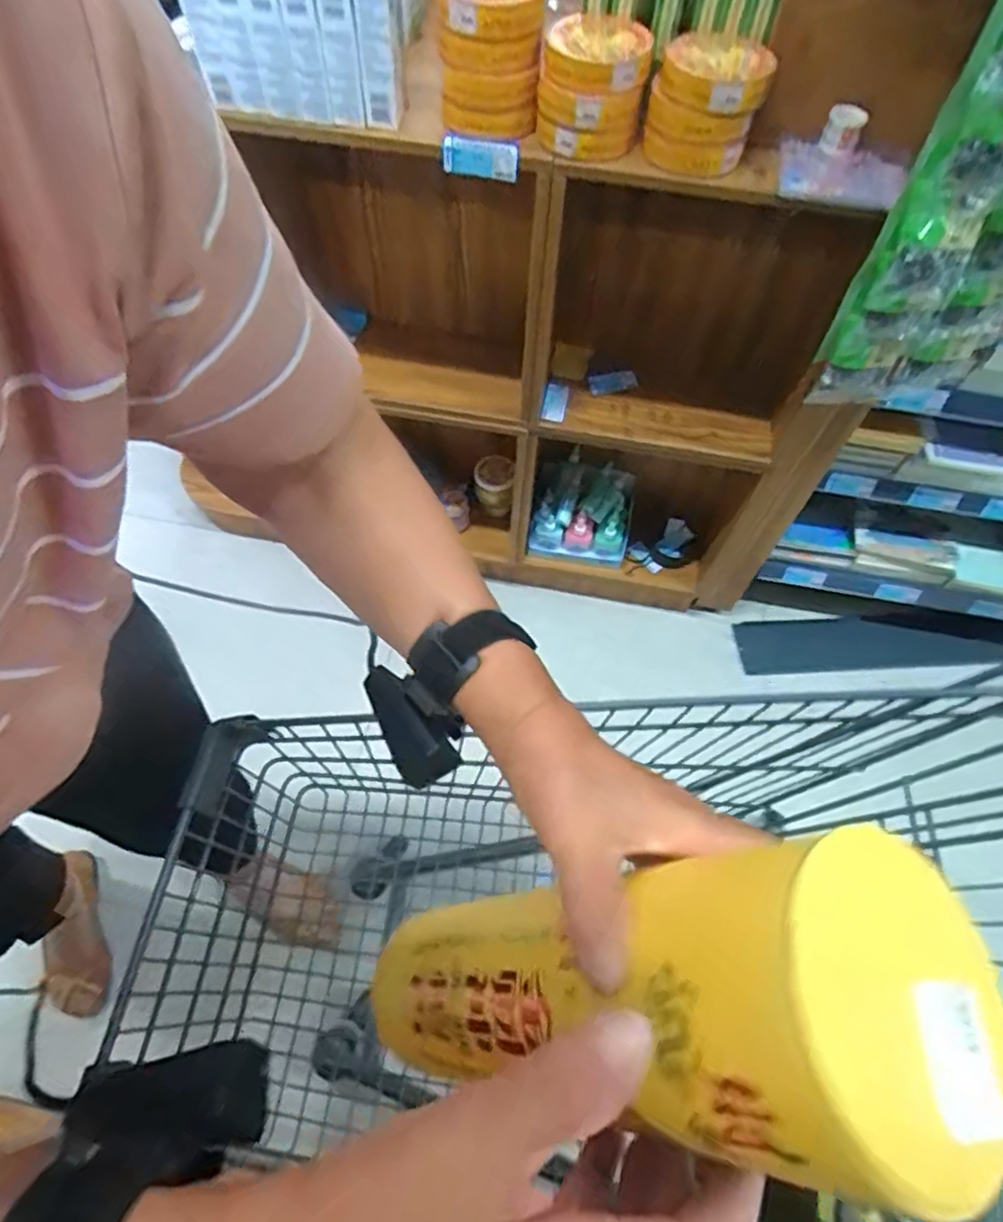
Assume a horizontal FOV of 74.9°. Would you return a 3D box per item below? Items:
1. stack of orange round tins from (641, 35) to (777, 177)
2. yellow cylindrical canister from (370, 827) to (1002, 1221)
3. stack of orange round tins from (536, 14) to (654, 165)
[{"bbox_3d":[0.217,-0.546,0.707,0.118,0.092,0.107,19,61,8],"label":"stack of orange round tins"},{"bbox_3d":[0.041,0.167,0.292,0.091,0.284,0.090,17,58,-30],"label":"yellow cylindrical canister"},{"bbox_3d":[0.099,-0.581,0.724,0.117,0.088,0.133,10,60,3],"label":"stack of orange round tins"}]

